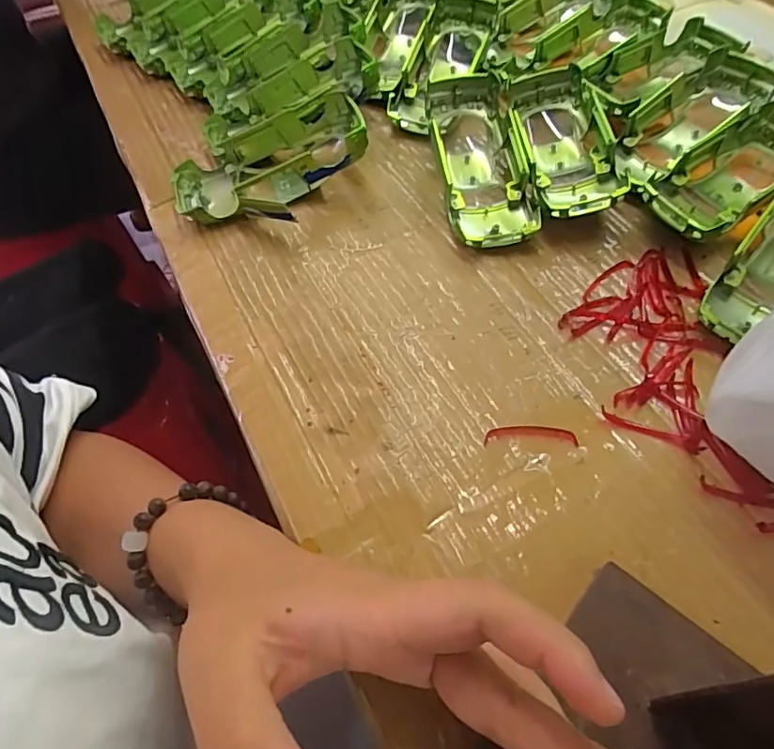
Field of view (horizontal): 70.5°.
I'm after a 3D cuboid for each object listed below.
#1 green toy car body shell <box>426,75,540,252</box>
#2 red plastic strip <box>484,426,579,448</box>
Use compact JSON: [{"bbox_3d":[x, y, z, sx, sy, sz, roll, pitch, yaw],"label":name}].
[{"bbox_3d":[0.060,-0.139,0.358,0.057,0.040,0.130,-9,57,-4],"label":"green toy car body shell"},{"bbox_3d":[0.070,0.030,0.268,0.045,0.004,0.009,1,57,3],"label":"red plastic strip"}]

